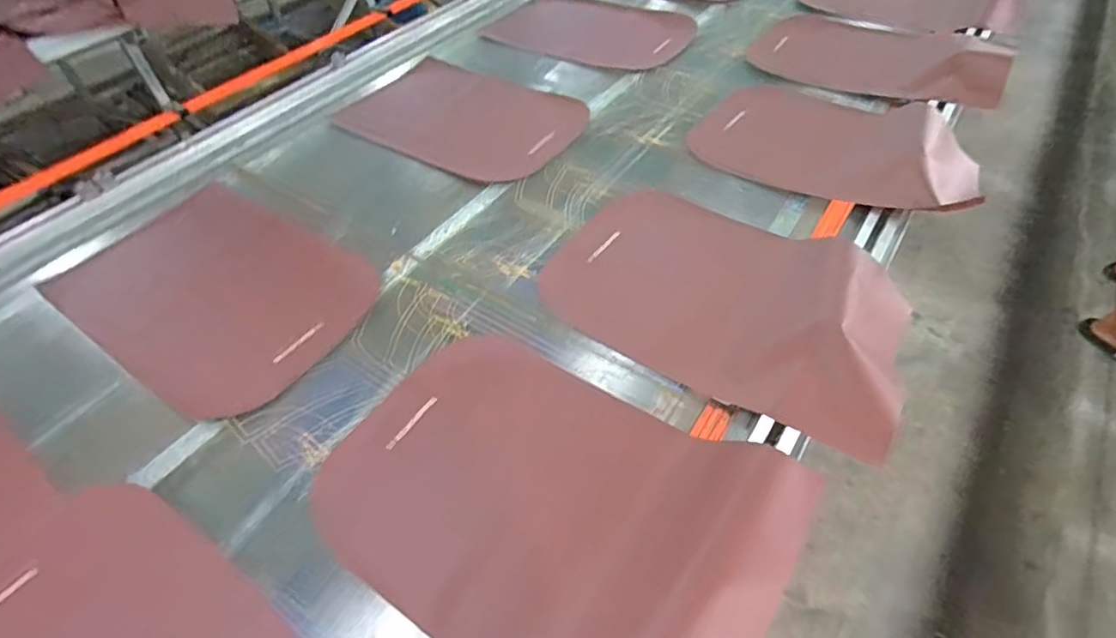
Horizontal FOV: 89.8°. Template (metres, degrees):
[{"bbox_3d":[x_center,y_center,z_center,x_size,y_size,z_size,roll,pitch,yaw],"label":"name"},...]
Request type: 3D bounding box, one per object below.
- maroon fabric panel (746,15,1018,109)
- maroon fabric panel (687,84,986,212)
[{"bbox_3d":[0.774,-0.657,1.378,0.325,0.134,0.598,-36,56,-24],"label":"maroon fabric panel"},{"bbox_3d":[0.584,-0.375,1.173,0.553,0.089,0.365,33,59,28],"label":"maroon fabric panel"}]

